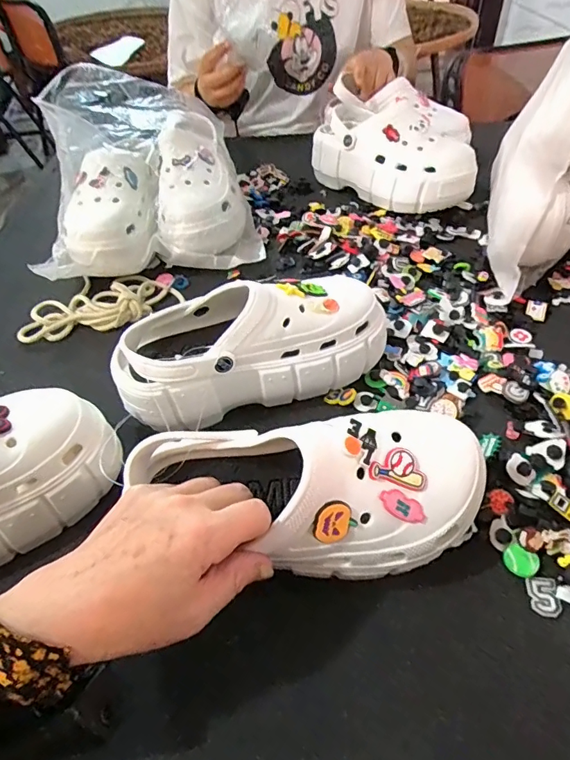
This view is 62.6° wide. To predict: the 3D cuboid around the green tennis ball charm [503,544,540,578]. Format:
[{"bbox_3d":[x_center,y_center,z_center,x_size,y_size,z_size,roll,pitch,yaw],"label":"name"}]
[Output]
[{"bbox_3d":[0.171,0.132,0.339,0.023,0.007,0.019,25,55,24],"label":"green tennis ball charm"}]

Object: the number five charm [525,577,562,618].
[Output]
[{"bbox_3d":[0.181,0.152,0.328,0.020,0.004,0.025,1,49,5],"label":"number five charm"}]

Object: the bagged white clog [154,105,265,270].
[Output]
[{"bbox_3d":[-0.100,-0.259,0.625,0.127,0.126,0.220,-5,48,0],"label":"bagged white clog"}]

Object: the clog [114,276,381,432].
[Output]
[{"bbox_3d":[-0.030,-0.039,0.431,0.244,0.104,0.099,-14,49,-8],"label":"clog"}]

